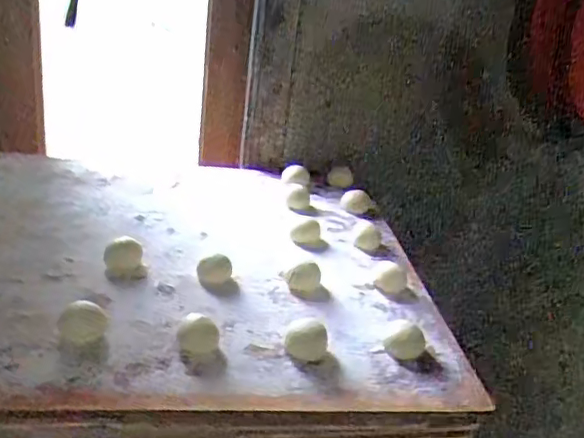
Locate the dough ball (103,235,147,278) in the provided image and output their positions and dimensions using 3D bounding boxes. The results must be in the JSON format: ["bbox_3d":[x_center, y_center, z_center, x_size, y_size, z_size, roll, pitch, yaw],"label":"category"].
[{"bbox_3d":[-0.149,0.033,0.515,0.033,0.023,0.031,-5,28,-24],"label":"dough ball"}]

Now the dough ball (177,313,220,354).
[{"bbox_3d":[-0.069,0.086,0.425,0.029,0.020,0.024,4,25,-6],"label":"dough ball"}]

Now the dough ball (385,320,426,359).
[{"bbox_3d":[0.089,0.096,0.454,0.030,0.018,0.031,13,26,12],"label":"dough ball"}]

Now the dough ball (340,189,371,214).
[{"bbox_3d":[0.076,-0.020,0.693,0.035,0.027,0.023,10,25,6],"label":"dough ball"}]

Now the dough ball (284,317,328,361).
[{"bbox_3d":[0.011,0.093,0.444,0.031,0.018,0.034,6,25,-3],"label":"dough ball"}]

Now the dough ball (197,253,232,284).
[{"bbox_3d":[-0.069,0.044,0.515,0.030,0.019,0.023,4,25,-6],"label":"dough ball"}]

